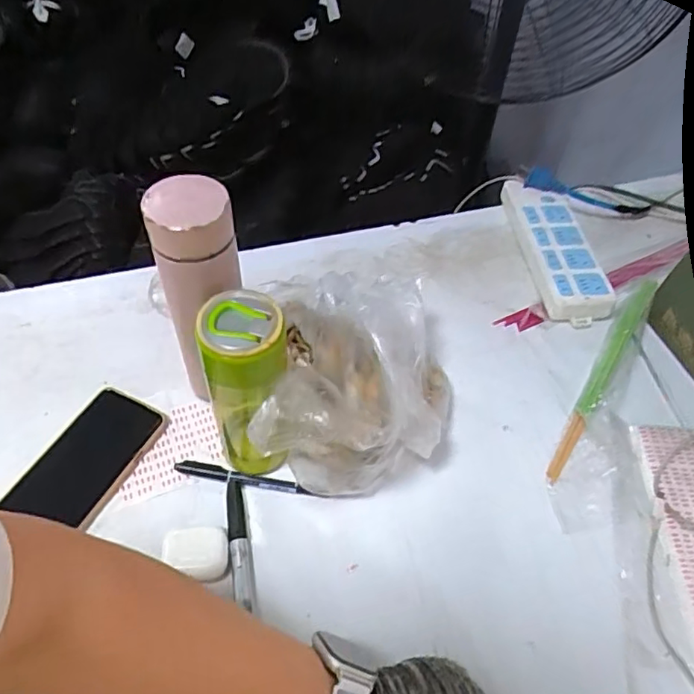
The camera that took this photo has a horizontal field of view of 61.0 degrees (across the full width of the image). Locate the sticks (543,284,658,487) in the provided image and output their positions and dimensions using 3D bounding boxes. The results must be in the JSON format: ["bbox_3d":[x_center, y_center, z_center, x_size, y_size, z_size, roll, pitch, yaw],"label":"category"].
[{"bbox_3d":[0.280,0.019,0.636,0.023,0.006,0.319,29,56,18],"label":"sticks"}]

